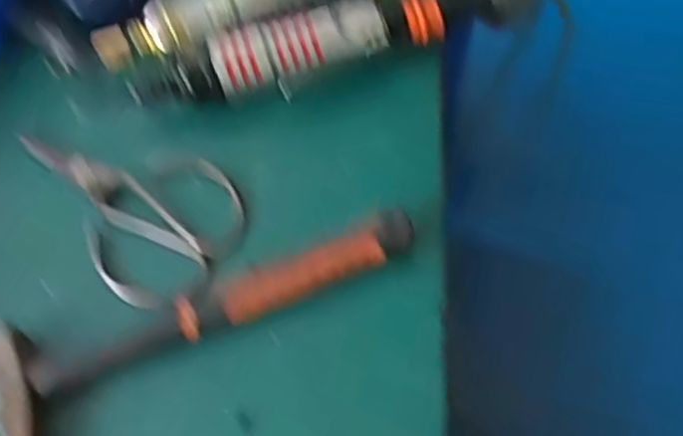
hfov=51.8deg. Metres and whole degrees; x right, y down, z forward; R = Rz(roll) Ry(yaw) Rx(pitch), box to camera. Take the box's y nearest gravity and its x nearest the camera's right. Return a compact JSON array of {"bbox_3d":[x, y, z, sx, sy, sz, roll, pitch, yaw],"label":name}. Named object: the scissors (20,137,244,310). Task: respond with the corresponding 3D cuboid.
[{"bbox_3d":[-0.147,-0.008,0.455,0.161,0.012,0.100,20,64,15],"label":"scissors"}]

